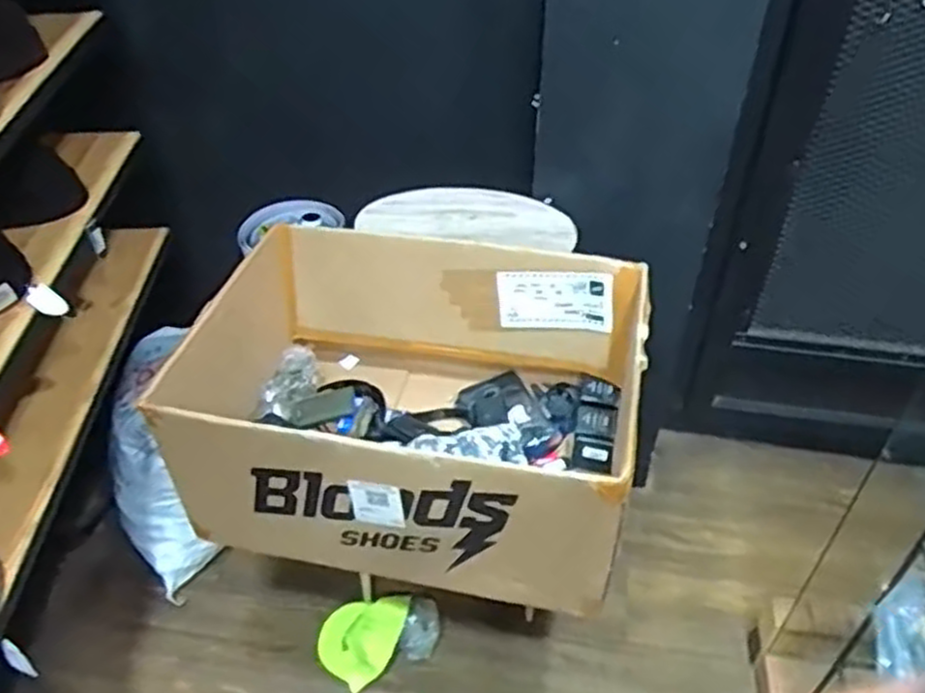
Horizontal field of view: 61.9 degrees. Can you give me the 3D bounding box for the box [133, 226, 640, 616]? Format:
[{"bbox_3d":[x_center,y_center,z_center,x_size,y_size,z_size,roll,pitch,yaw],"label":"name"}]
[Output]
[{"bbox_3d":[-0.063,0.091,1.318,0.674,0.333,0.511,9,44,10],"label":"box"}]

